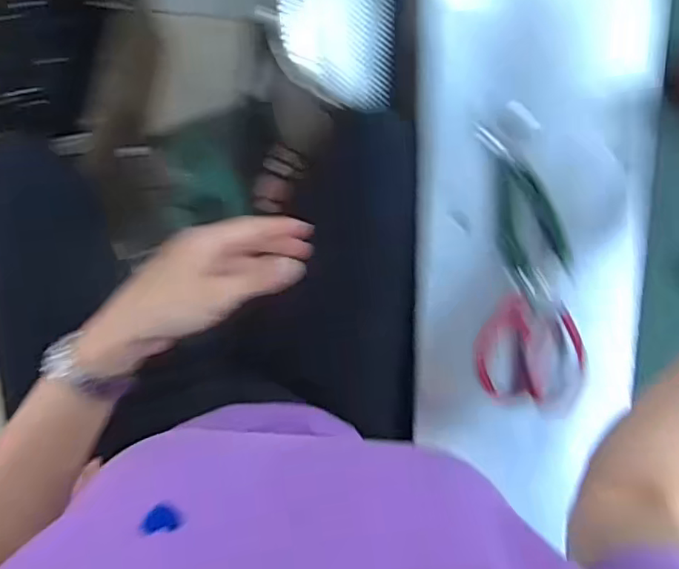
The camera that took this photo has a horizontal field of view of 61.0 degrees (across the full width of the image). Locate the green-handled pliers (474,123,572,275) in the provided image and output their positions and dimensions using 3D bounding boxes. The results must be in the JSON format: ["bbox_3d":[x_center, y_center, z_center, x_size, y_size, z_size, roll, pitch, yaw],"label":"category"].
[{"bbox_3d":[0.179,-0.083,0.576,0.061,0.014,0.160,-23,97,-5],"label":"green-handled pliers"}]

